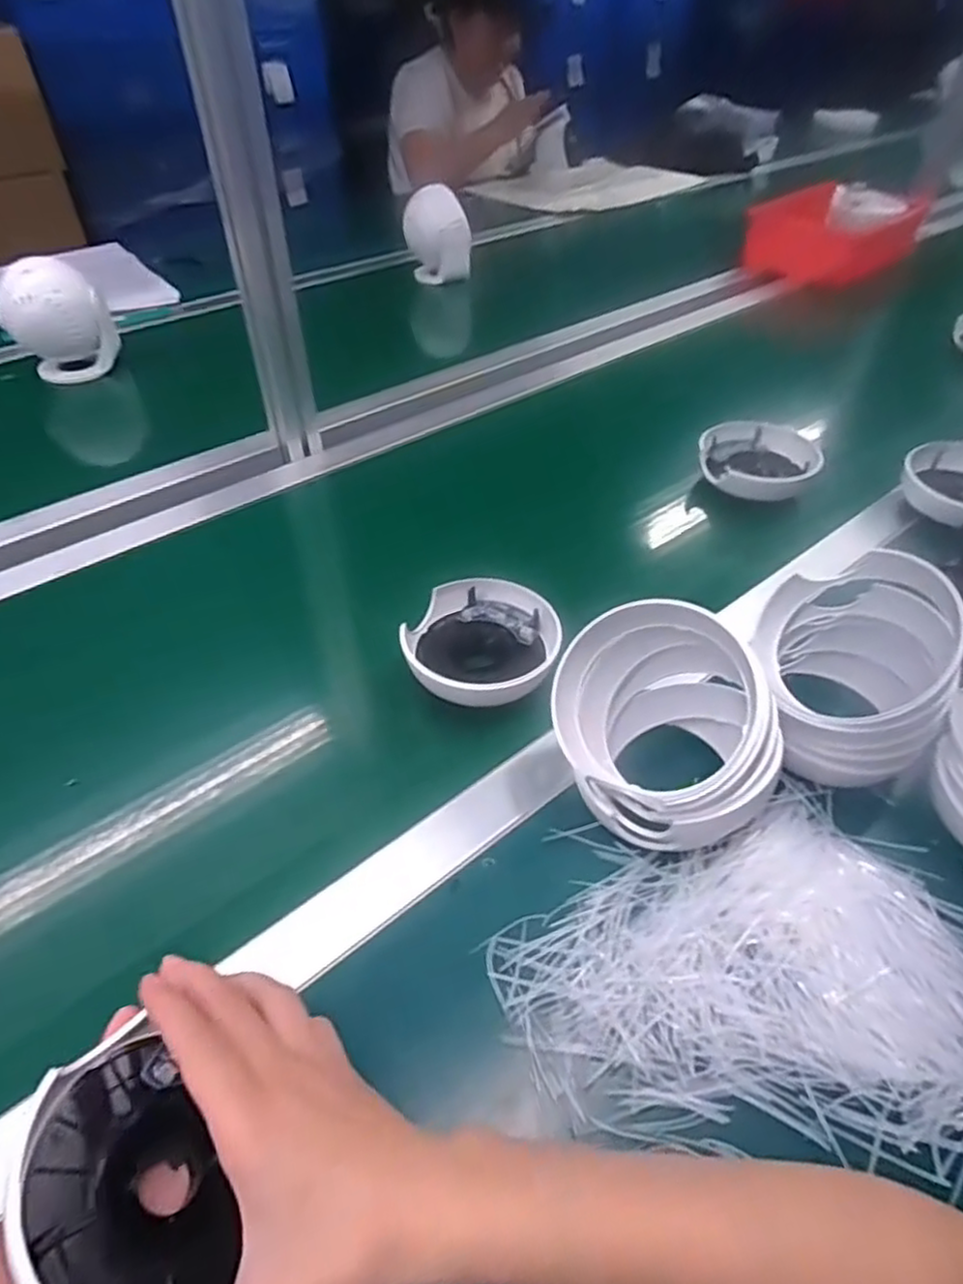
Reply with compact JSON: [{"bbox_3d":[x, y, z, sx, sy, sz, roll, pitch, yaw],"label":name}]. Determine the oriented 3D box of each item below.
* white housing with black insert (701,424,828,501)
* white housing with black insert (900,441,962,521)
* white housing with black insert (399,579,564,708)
[{"bbox_3d":[0.295,-0.193,0.739,0.118,0.037,0.102,23,50,21],"label":"white housing with black insert"},{"bbox_3d":[0.477,-0.157,0.687,0.114,0.024,0.120,-24,50,-21],"label":"white housing with black insert"},{"bbox_3d":[0.000,0.004,0.545,0.119,0.042,0.111,0,46,0],"label":"white housing with black insert"}]

